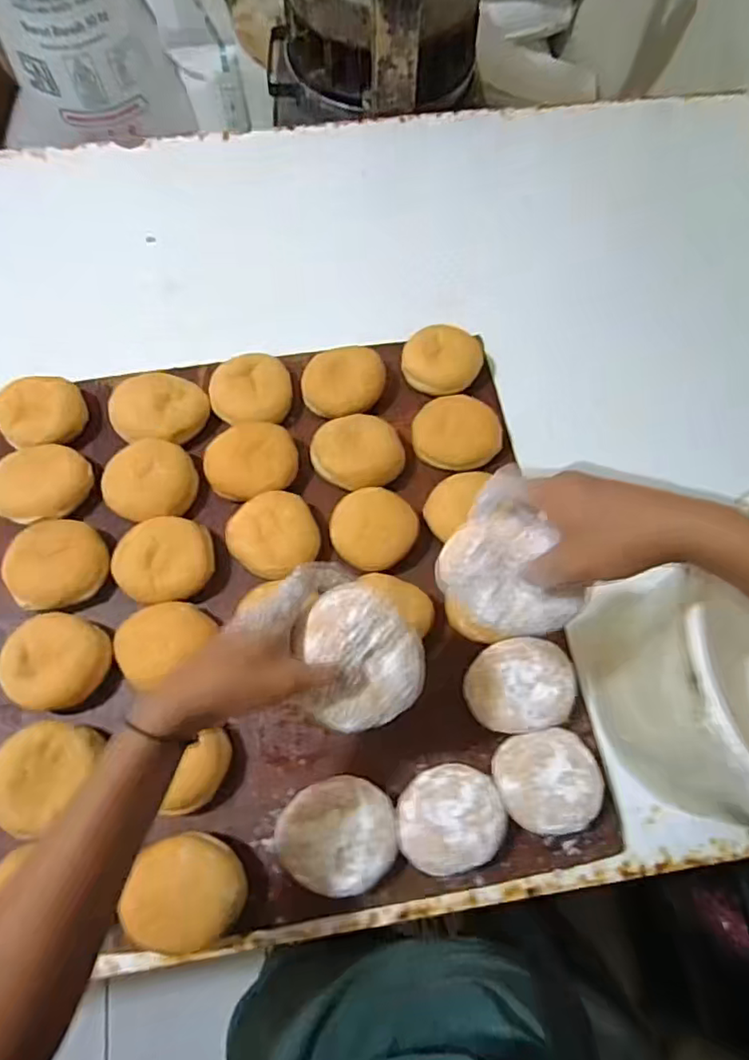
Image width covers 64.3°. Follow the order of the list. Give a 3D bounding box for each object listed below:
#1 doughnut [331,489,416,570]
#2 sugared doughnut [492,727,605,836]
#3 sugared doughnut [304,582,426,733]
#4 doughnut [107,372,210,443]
[{"bbox_3d":[-0.003,-0.003,0.598,0.082,0.033,0.074,32,71,12],"label":"doughnut"},{"bbox_3d":[0.152,0.220,0.527,0.084,0.046,0.081,0,68,0],"label":"sugared doughnut"},{"bbox_3d":[-0.012,0.089,0.417,0.080,0.036,0.092,-33,102,-11],"label":"sugared doughnut"},{"bbox_3d":[-0.241,-0.130,0.662,0.087,0.048,0.091,0,68,0],"label":"doughnut"}]

